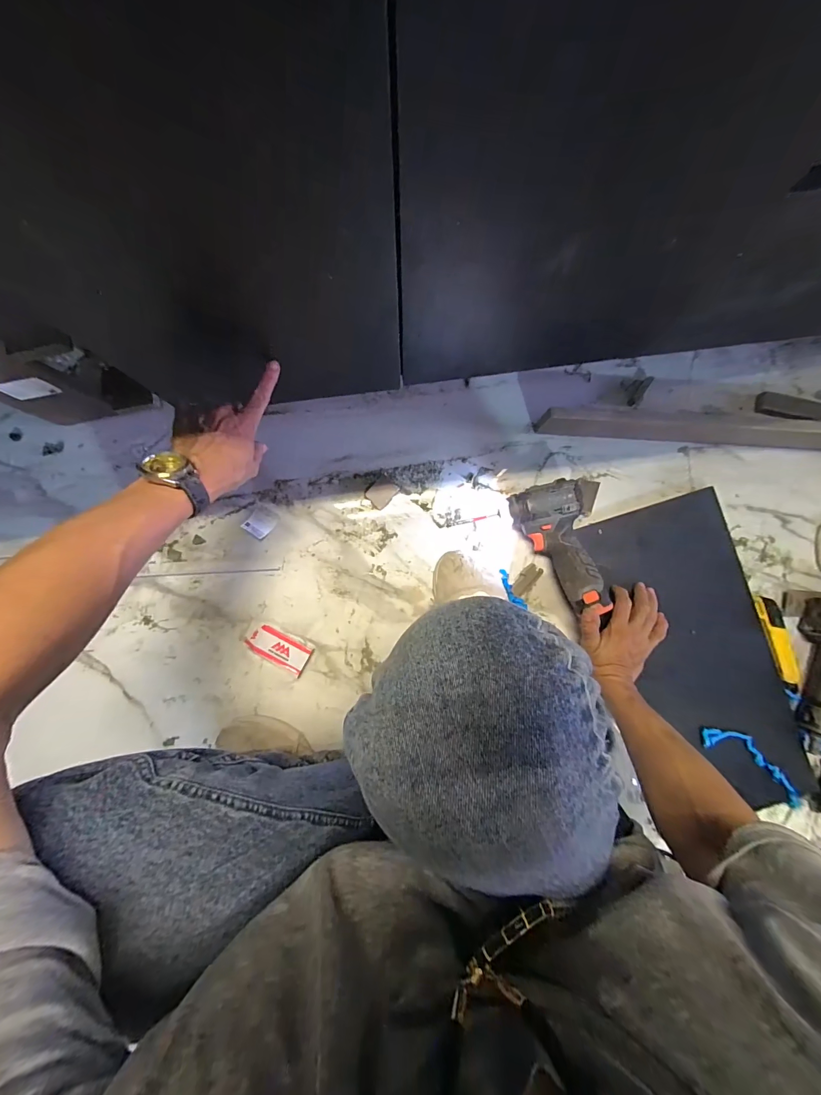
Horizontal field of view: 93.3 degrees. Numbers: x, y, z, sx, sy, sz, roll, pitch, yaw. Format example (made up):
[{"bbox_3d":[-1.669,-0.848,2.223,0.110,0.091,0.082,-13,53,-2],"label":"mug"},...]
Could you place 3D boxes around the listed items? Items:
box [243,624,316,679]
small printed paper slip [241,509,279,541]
[{"bbox_3d":[-0.209,0.159,0.615,0.105,0.026,0.048,28,88,1],"label":"box"},{"bbox_3d":[-0.246,-0.041,0.636,0.041,0.007,0.047,35,88,1],"label":"small printed paper slip"}]

